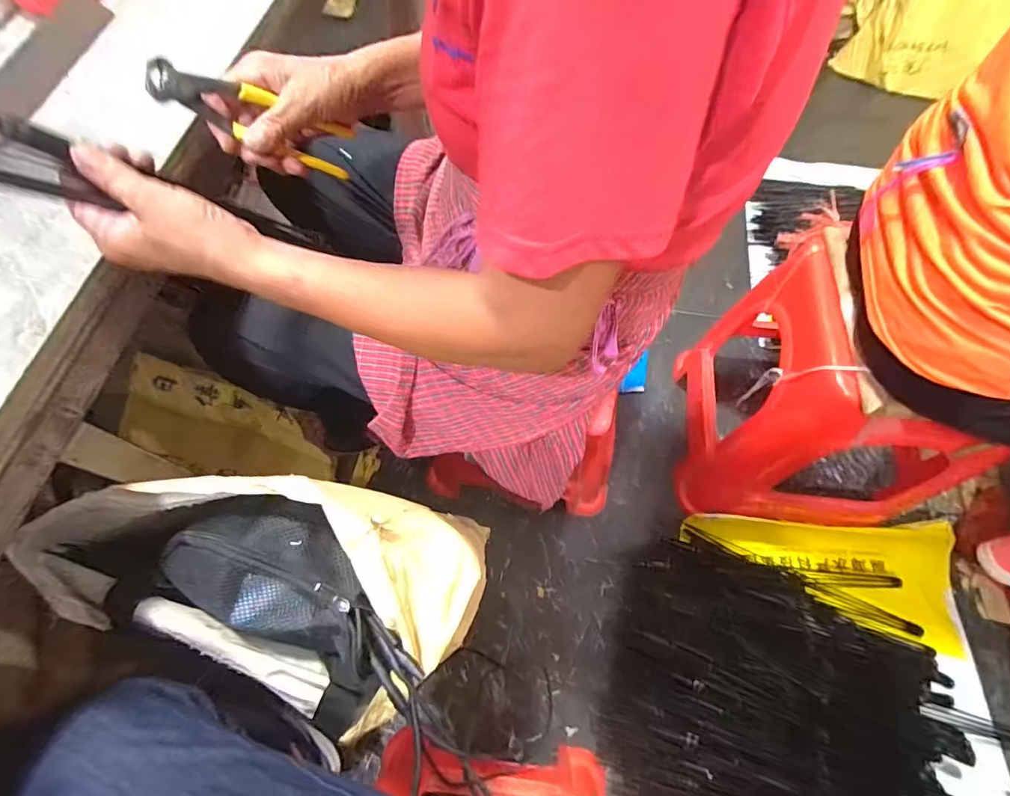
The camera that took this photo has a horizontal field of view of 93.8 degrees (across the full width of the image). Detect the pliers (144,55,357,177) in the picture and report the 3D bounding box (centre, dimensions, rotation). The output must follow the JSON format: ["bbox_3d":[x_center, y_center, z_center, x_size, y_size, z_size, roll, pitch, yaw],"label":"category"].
[{"bbox_3d":[-0.211,-0.245,0.419,0.044,0.171,0.030,-43,65,28],"label":"pliers"}]

